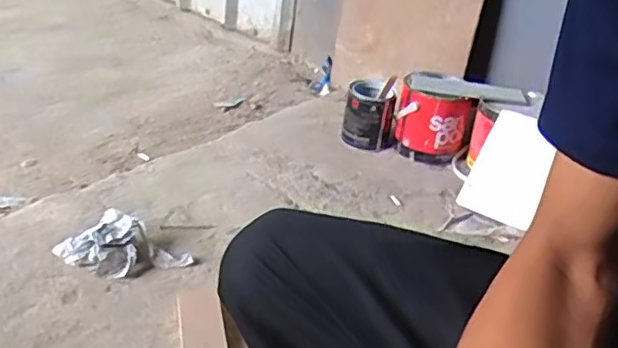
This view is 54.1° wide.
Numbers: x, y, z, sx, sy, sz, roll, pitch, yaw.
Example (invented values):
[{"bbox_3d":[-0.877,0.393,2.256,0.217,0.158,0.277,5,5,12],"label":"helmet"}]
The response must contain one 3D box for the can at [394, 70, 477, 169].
[{"bbox_3d":[0.268,-0.122,1.348,0.137,0.155,0.152,-12,35,-28],"label":"can"}]

